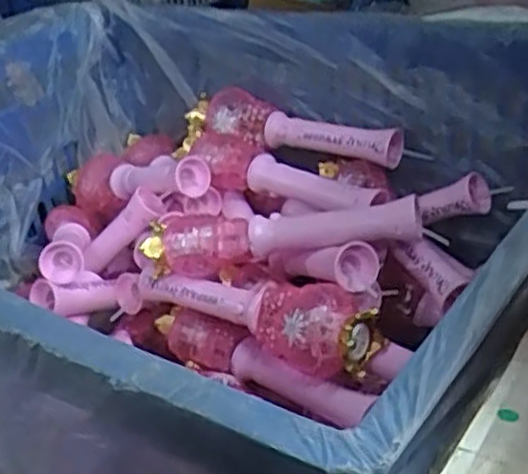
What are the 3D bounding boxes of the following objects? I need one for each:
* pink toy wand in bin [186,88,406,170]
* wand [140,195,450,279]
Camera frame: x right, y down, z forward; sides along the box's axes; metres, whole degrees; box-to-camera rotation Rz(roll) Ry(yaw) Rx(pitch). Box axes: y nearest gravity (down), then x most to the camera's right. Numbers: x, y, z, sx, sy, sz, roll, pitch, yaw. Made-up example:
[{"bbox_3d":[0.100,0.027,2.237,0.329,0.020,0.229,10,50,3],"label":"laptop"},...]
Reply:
[{"bbox_3d":[0.026,-0.143,0.959,0.305,0.058,0.075,16,38,32],"label":"pink toy wand in bin"},{"bbox_3d":[0.015,-0.001,0.800,0.306,0.071,0.052,0,32,11],"label":"wand"}]

